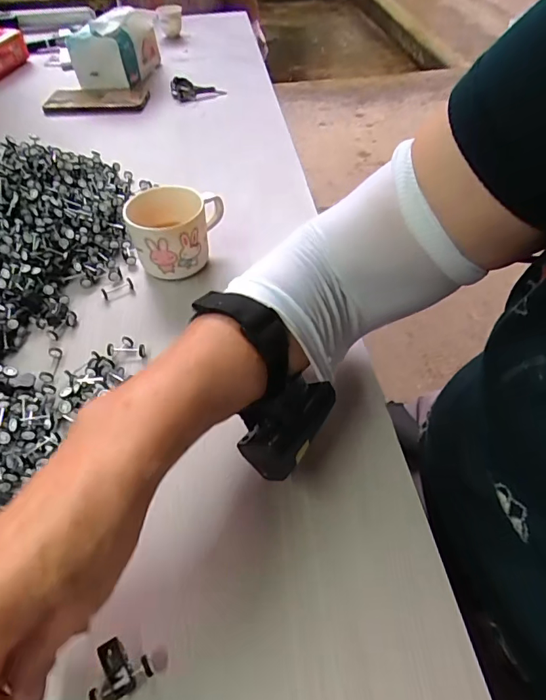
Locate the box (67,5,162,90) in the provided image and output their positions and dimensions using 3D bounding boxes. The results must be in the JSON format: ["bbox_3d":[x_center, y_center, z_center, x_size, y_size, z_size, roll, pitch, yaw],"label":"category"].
[{"bbox_3d":[-0.263,-0.502,0.768,0.097,0.100,0.134,13,50,13],"label":"box"}]

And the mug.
[{"bbox_3d":[-0.093,-0.111,0.461,0.091,0.075,0.073,-9,49,-6],"label":"mug"}]

